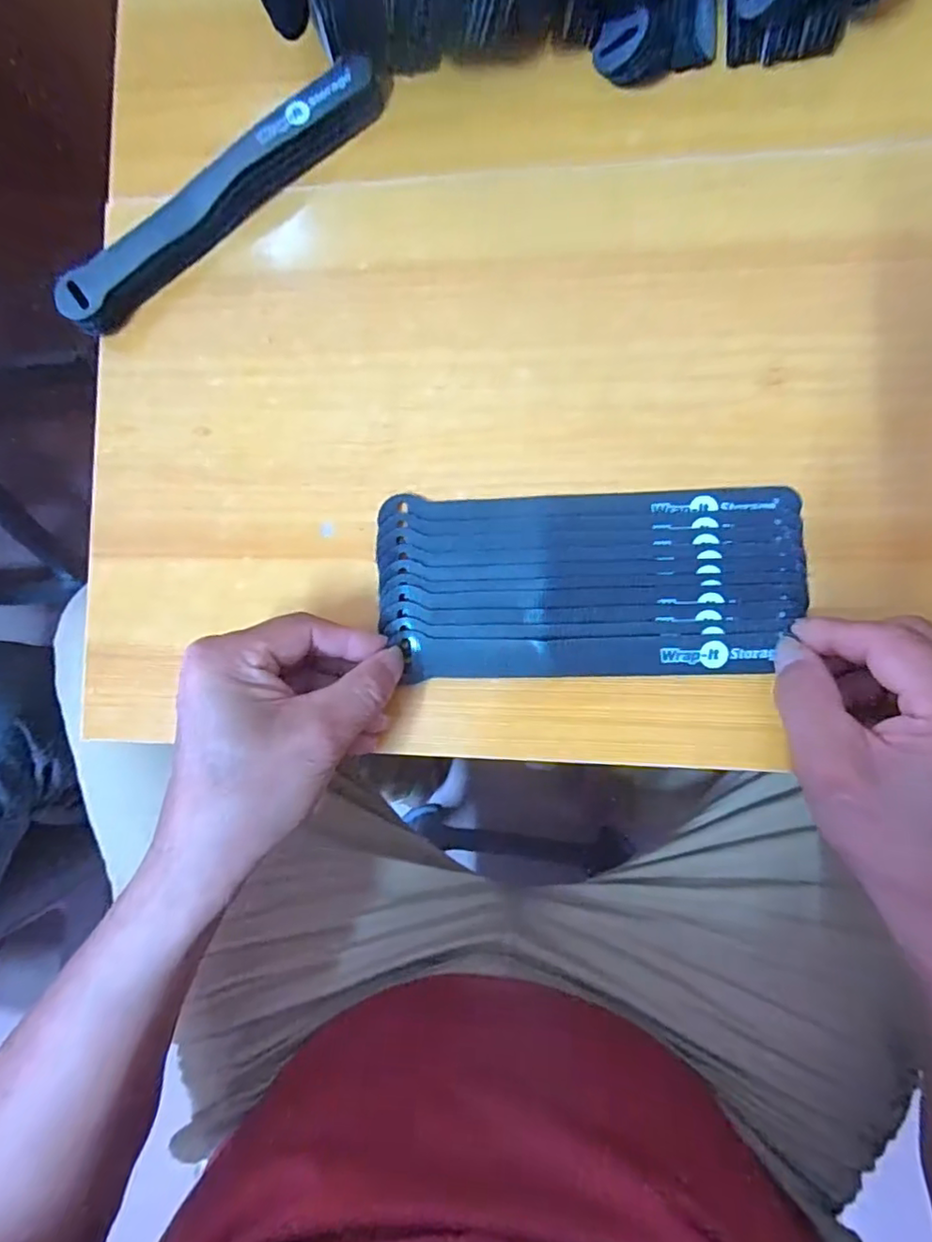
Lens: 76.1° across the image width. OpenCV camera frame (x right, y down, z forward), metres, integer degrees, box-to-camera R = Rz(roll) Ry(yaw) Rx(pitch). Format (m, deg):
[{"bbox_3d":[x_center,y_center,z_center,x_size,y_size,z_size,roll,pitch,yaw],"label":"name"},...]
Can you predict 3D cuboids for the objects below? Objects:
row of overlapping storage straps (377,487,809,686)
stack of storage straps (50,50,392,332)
[{"bbox_3d":[0.058,-0.018,0.294,0.199,0.012,0.089,-1,87,6],"label":"row of overlapping storage straps"},{"bbox_3d":[-0.128,-0.223,0.315,0.200,0.021,0.026,-36,83,4],"label":"stack of storage straps"}]

